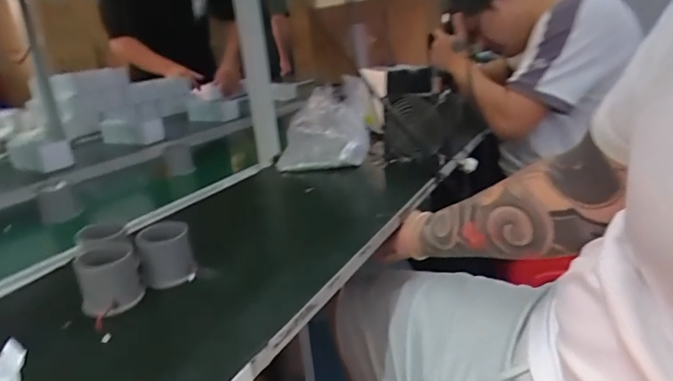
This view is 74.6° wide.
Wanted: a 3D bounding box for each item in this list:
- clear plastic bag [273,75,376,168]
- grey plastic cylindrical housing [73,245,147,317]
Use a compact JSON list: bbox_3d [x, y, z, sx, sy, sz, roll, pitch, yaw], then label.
[{"bbox_3d":[-0.030,-0.131,0.879,0.170,0.122,0.181,-4,22,-5],"label":"clear plastic bag"},{"bbox_3d":[-0.227,0.091,0.446,0.057,0.063,0.052,-14,25,-28],"label":"grey plastic cylindrical housing"}]

